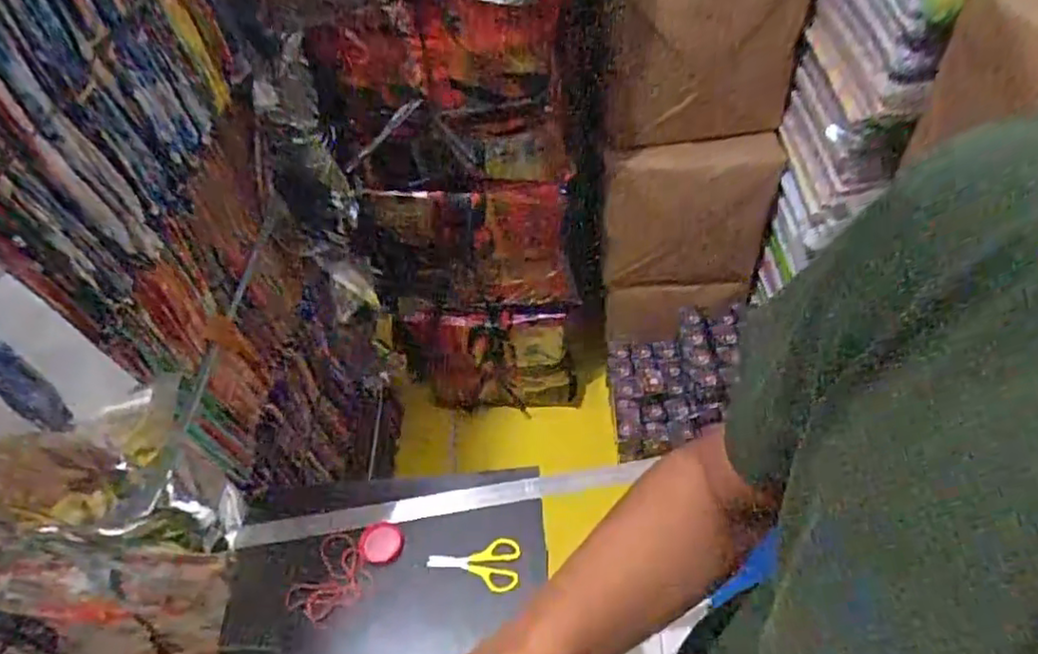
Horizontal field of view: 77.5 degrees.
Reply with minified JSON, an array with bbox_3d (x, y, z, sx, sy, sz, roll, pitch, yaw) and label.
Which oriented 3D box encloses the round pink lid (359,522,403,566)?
[{"bbox_3d":[-0.180,0.281,0.845,0.055,0.010,0.058,-3,50,4],"label":"round pink lid"}]

